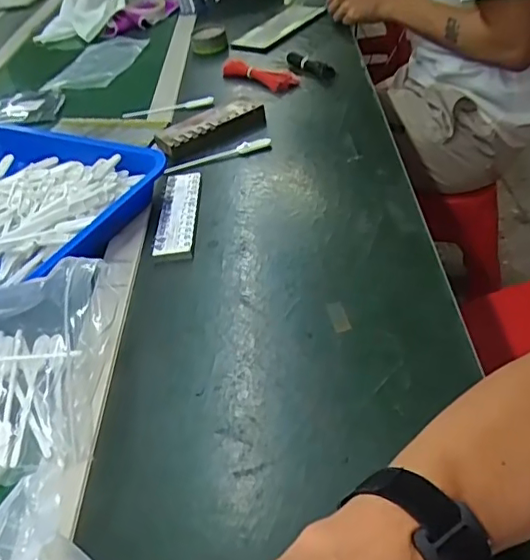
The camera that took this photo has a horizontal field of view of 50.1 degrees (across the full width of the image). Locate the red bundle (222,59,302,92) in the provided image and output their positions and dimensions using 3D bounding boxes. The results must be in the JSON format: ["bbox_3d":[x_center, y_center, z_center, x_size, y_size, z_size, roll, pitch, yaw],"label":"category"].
[{"bbox_3d":[-0.014,-0.305,0.841,0.147,0.020,0.039,31,54,34],"label":"red bundle"}]

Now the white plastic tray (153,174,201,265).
[{"bbox_3d":[-0.095,-0.073,0.622,0.041,0.012,0.146,-4,42,2],"label":"white plastic tray"}]

